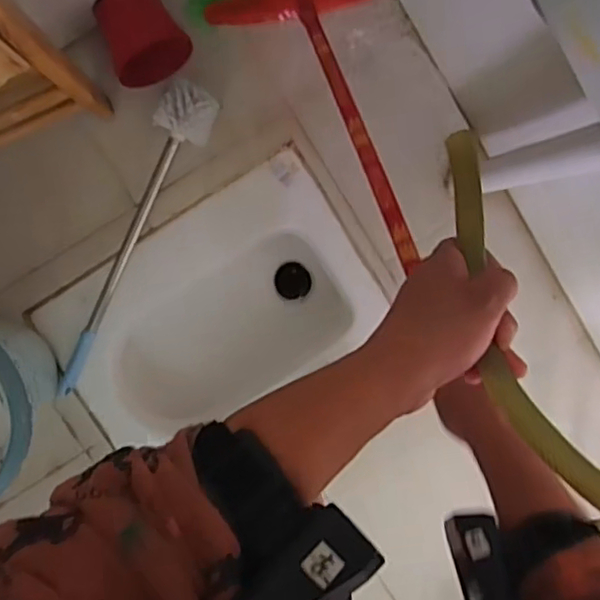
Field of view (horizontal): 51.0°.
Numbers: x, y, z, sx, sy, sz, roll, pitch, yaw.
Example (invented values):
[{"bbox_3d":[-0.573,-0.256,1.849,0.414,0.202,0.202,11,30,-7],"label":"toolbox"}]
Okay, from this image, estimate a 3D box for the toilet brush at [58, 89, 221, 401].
[{"bbox_3d":[-0.271,-0.083,1.011,0.085,0.061,0.547,23,98,-8],"label":"toilet brush"}]

